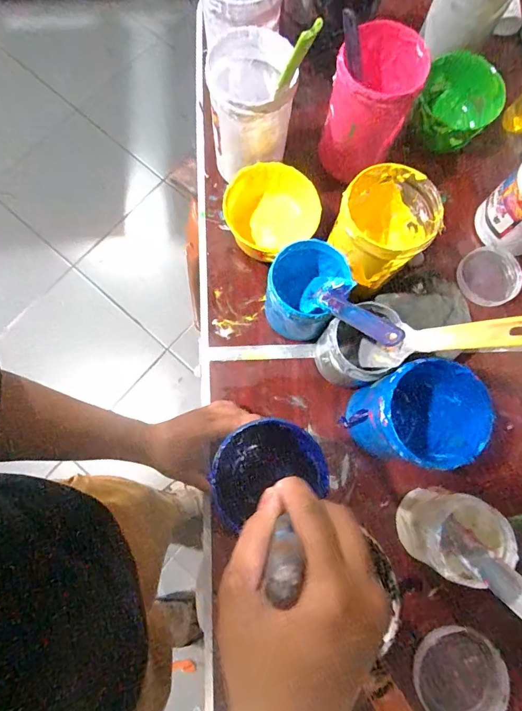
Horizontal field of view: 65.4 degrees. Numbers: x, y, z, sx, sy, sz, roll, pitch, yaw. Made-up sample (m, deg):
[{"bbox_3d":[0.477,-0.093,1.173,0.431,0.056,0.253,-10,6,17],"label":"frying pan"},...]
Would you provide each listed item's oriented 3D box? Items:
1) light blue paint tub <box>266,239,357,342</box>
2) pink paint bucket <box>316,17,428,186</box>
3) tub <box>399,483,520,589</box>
[{"bbox_3d":[0.053,-0.072,0.477,0.082,0.109,0.086,0,78,0],"label":"light blue paint tub"},{"bbox_3d":[0.129,-0.297,0.498,0.098,0.145,0.089,-1,78,0],"label":"pink paint bucket"},{"bbox_3d":[0.202,0.189,0.427,0.091,0.084,0.090,23,79,5],"label":"tub"}]

